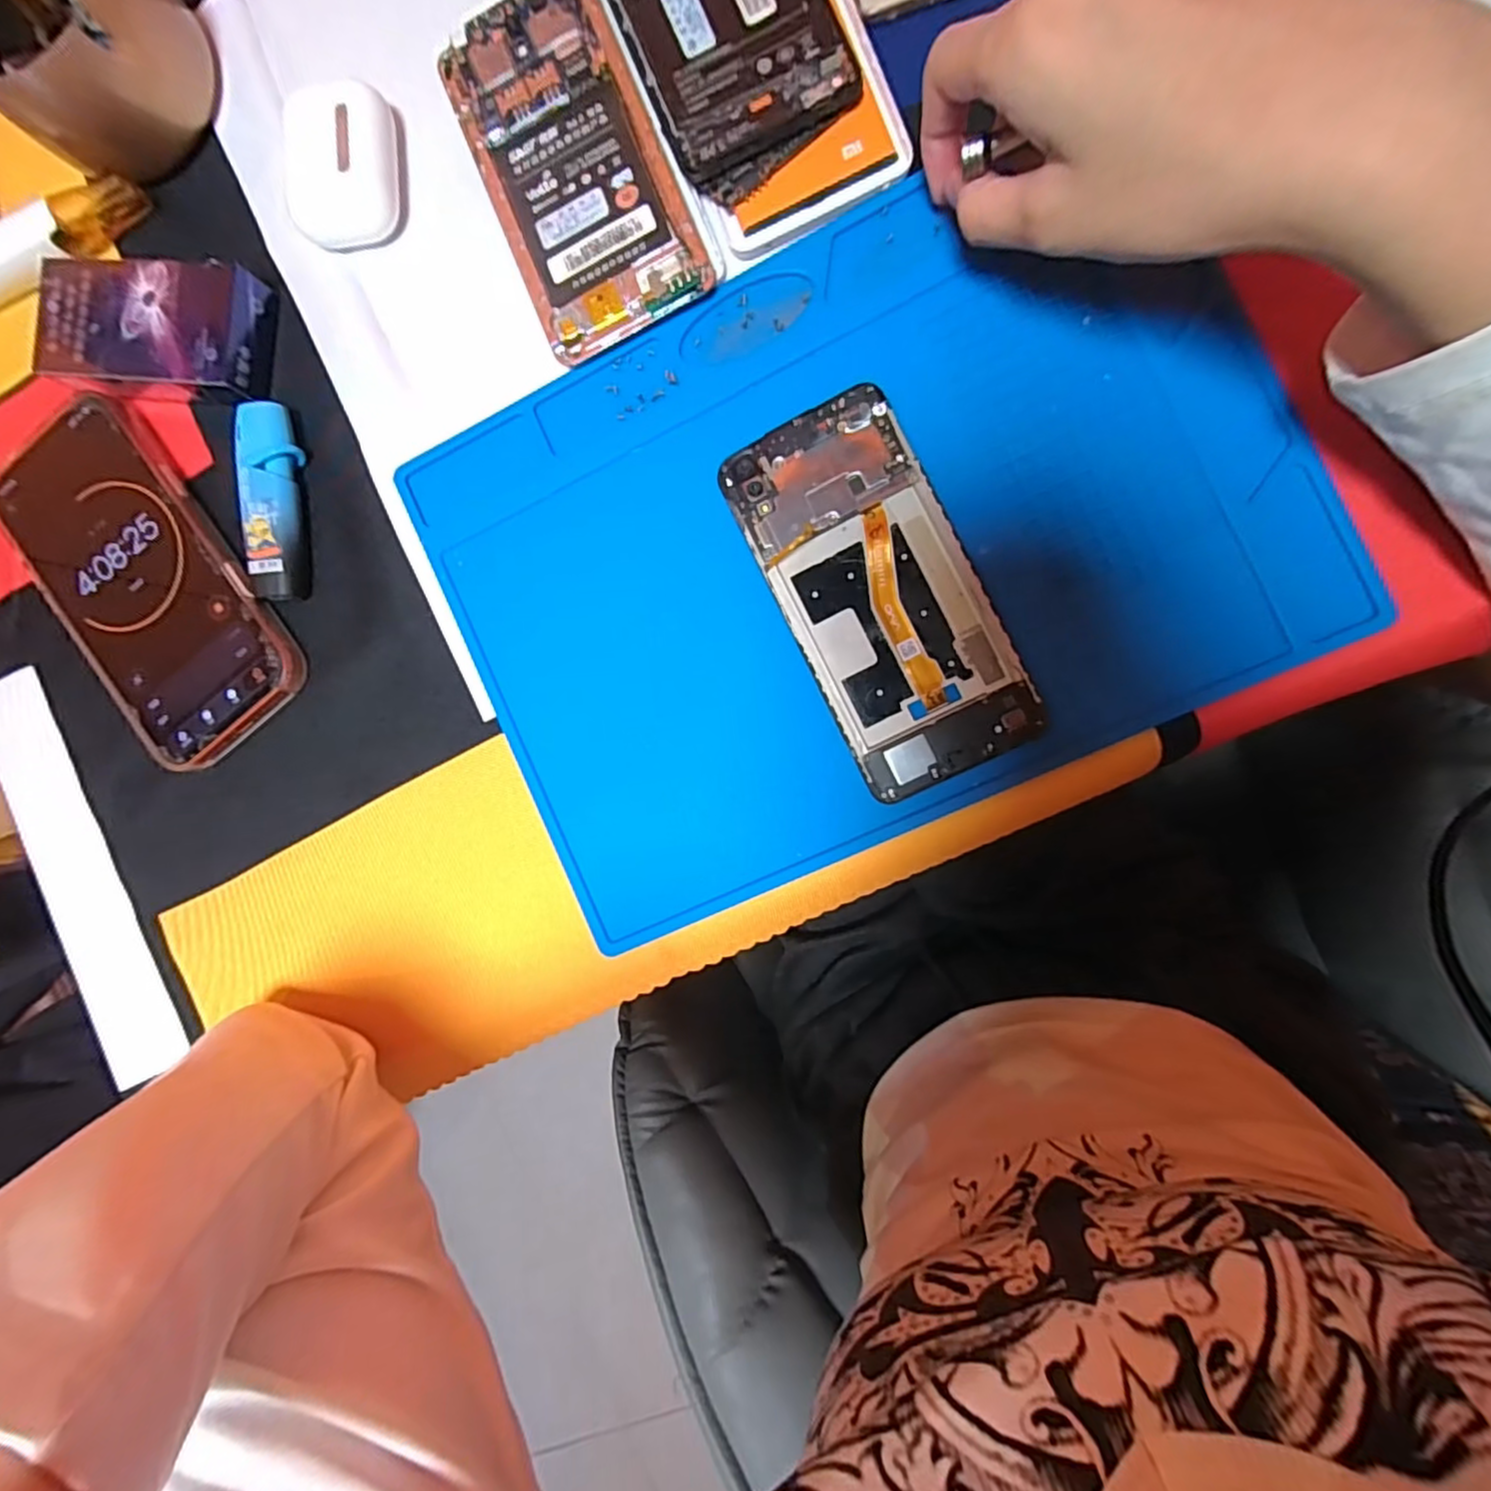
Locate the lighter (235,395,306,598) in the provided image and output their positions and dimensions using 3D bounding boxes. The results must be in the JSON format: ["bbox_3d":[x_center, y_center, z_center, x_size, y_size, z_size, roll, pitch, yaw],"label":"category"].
[{"bbox_3d":[-0.208,-0.107,0.278,0.022,0.016,0.083,0,91,8],"label":"lighter"}]

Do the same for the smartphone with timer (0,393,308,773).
[{"bbox_3d":[-0.273,-0.073,0.288,0.083,0.014,0.164,-38,86,7],"label":"smartphone with timer"}]

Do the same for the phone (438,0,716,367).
[{"bbox_3d":[-0.069,-0.231,0.256,0.068,0.014,0.139,-22,88,8],"label":"phone"}]

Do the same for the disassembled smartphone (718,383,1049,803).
[{"bbox_3d":[0.052,-0.059,0.245,0.071,0.009,0.149,-25,88,8],"label":"disassembled smartphone"}]

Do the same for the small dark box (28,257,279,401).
[{"bbox_3d":[-0.260,-0.183,0.279,0.096,0.023,0.050,8,93,8],"label":"small dark box"}]

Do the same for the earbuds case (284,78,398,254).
[{"bbox_3d":[-0.168,-0.242,0.267,0.042,0.025,0.053,-3,91,8],"label":"earbuds case"}]

